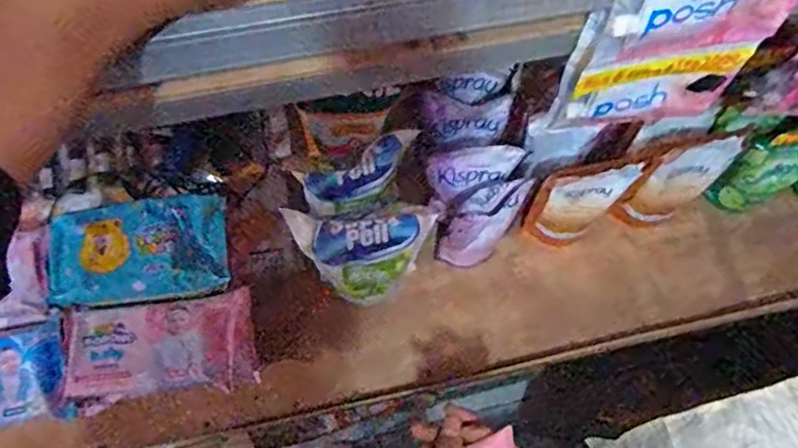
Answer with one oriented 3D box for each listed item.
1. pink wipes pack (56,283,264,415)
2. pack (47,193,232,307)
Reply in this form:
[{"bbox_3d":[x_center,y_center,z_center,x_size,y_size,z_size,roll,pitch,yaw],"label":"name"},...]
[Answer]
[{"bbox_3d":[-0.265,0.141,0.667,0.193,0.055,0.105,-11,72,-5],"label":"pink wipes pack"},{"bbox_3d":[-0.287,0.029,0.657,0.191,0.032,0.108,-10,72,-5],"label":"pack"}]

